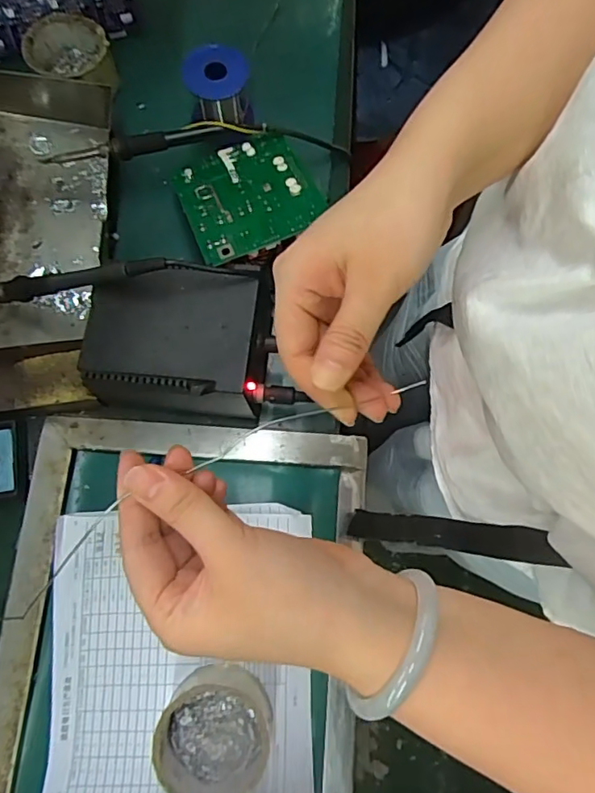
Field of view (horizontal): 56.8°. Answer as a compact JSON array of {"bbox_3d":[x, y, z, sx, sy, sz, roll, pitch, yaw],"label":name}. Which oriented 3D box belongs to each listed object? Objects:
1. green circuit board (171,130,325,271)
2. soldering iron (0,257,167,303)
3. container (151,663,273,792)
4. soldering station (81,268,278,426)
[{"bbox_3d":[-0.045,-0.194,0.521,0.126,0.009,0.142,-23,58,-2],"label":"green circuit board"},{"bbox_3d":[-0.214,-0.097,0.476,0.235,0.015,0.020,-3,75,25],"label":"soldering iron"},{"bbox_3d":[-0.064,0.260,0.422,0.080,0.059,0.082,1,75,-3],"label":"container"},{"bbox_3d":[-0.099,-0.046,0.481,0.147,0.089,0.109,7,75,-1],"label":"soldering station"}]

